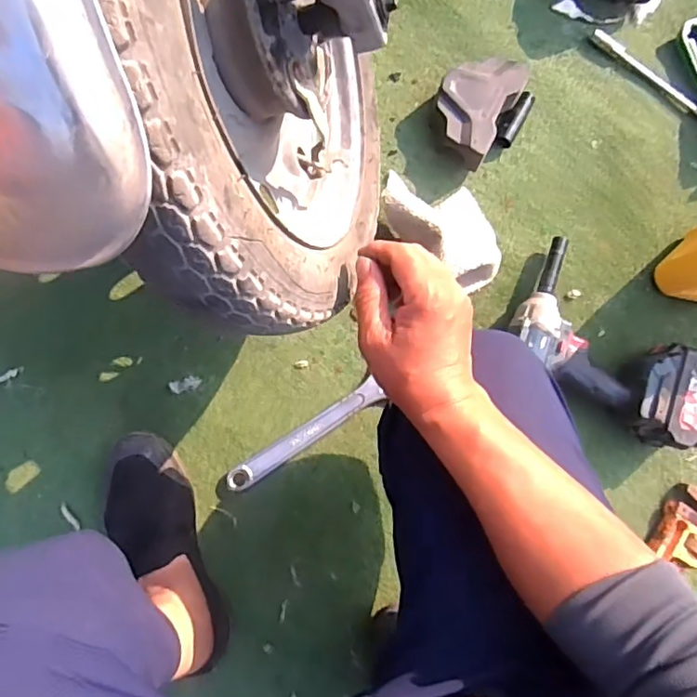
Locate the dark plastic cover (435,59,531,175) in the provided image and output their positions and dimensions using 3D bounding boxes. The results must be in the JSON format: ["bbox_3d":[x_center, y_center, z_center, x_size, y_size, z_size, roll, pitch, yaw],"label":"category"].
[{"bbox_3d":[0.163,-0.313,0.745,0.097,0.057,0.152,31,84,-2],"label":"dark plastic cover"}]

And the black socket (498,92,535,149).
[{"bbox_3d":[0.222,-0.302,0.763,0.019,0.027,0.077,28,84,-2],"label":"black socket"}]

